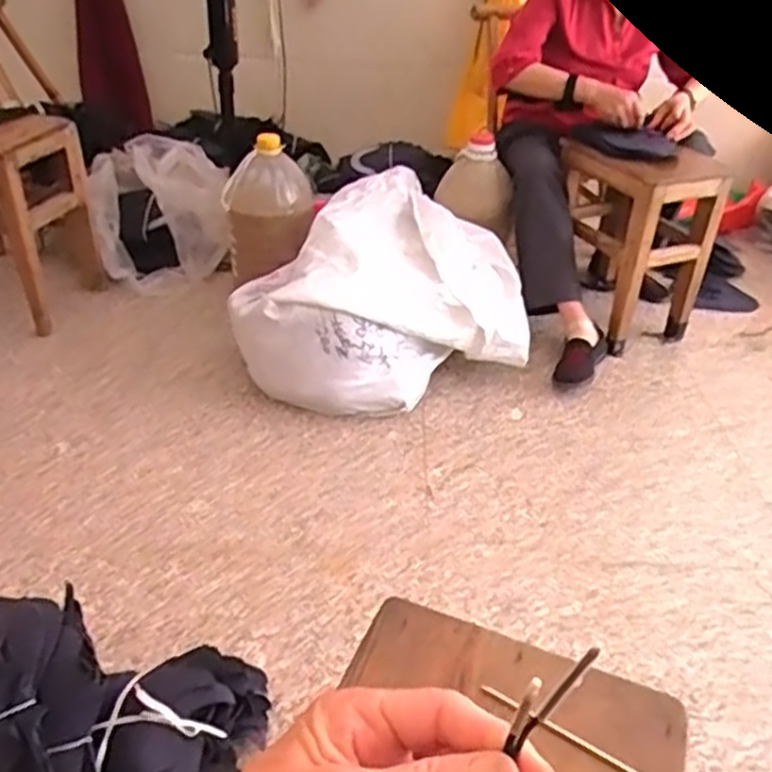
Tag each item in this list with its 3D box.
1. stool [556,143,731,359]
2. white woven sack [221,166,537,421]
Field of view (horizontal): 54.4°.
[{"bbox_3d":[0.549,-0.319,1.724,0.230,0.409,0.286,-14,38,-24],"label":"stool"},{"bbox_3d":[-0.023,-0.185,1.581,0.606,0.315,0.443,-14,38,-23],"label":"white woven sack"}]

